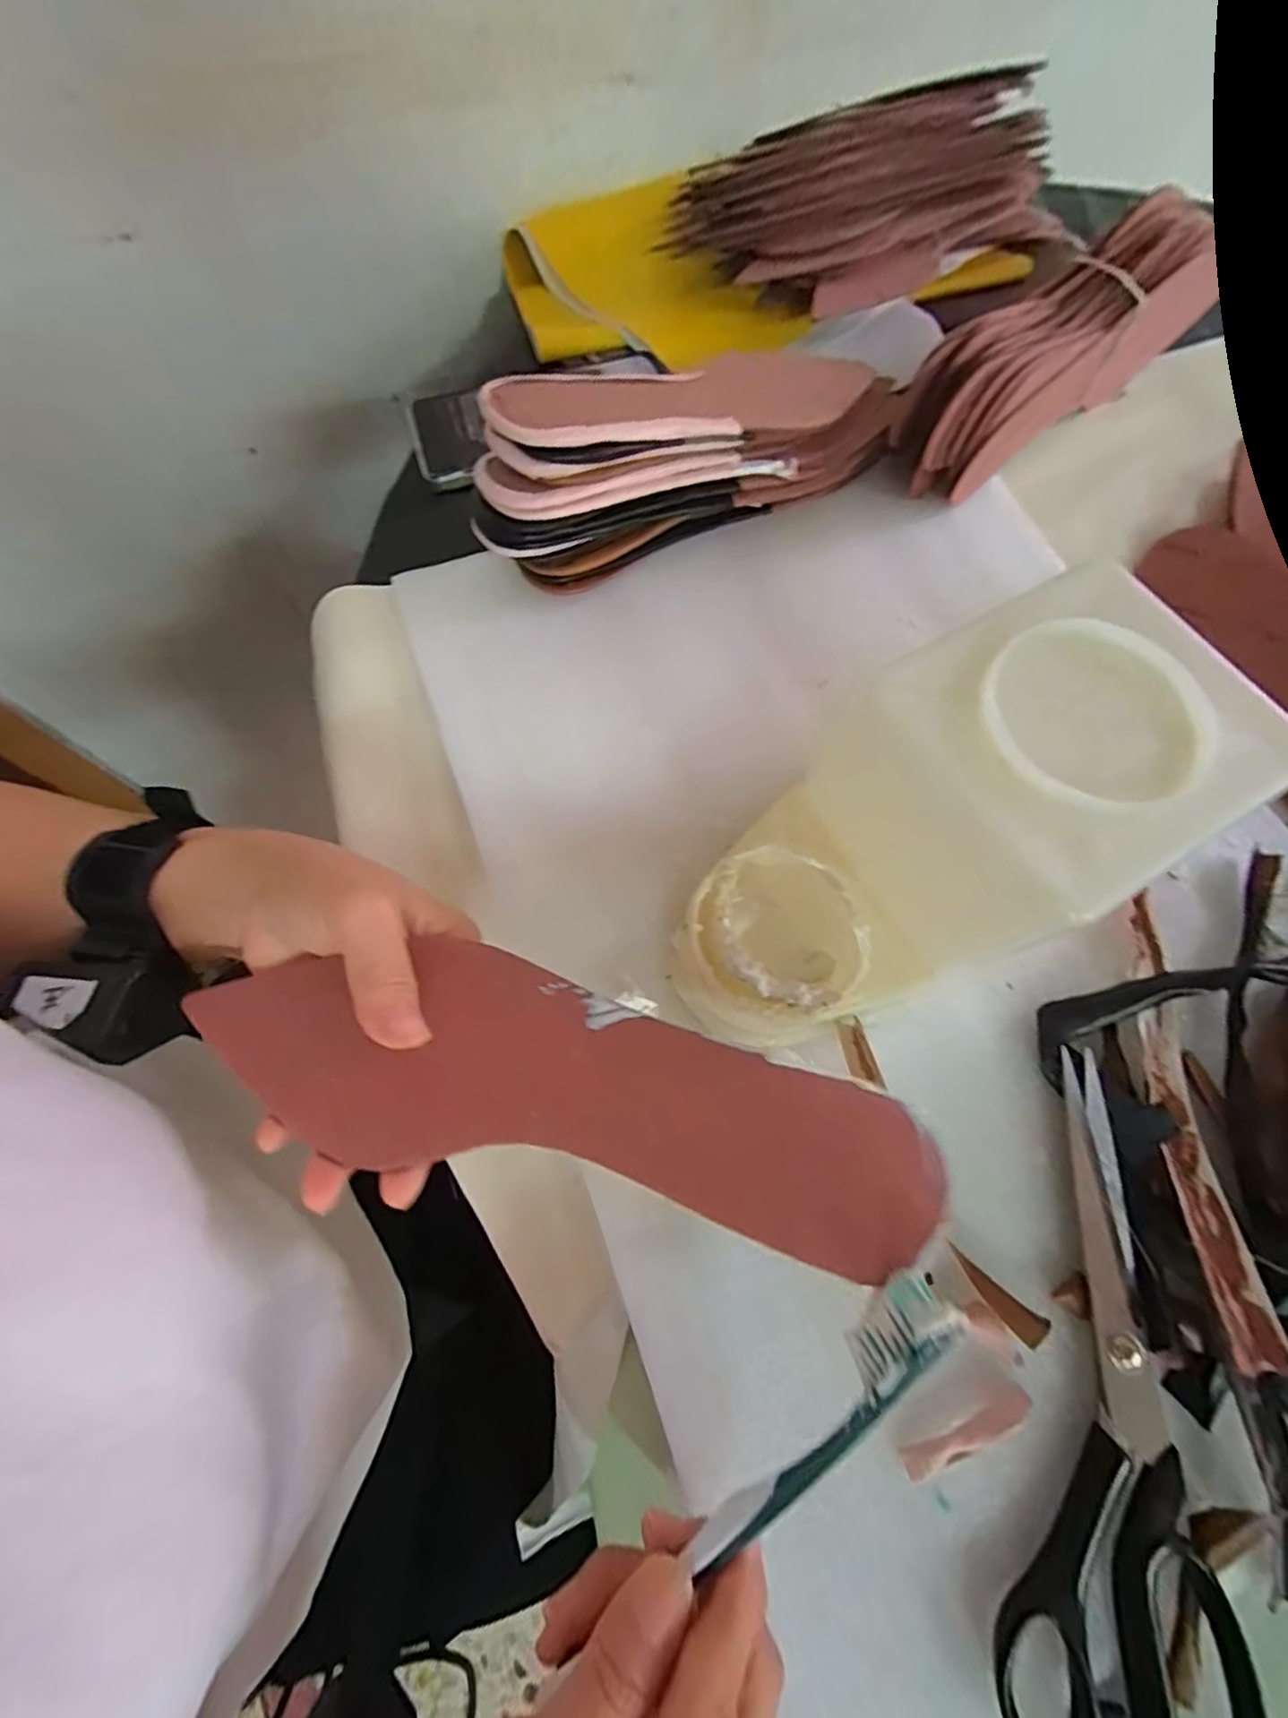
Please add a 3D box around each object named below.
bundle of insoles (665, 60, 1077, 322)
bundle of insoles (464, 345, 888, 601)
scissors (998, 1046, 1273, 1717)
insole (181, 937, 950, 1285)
[{"bbox_3d":[0.174,-0.455,0.413,0.288,0.075,0.108,-26,72,-11],"label":"bundle of insoles"},{"bbox_3d":[0.036,-0.228,0.322,0.268,0.080,0.072,-24,72,-11],"label":"bundle of insoles"},{"bbox_3d":[0.170,0.186,0.211,0.076,0.009,0.214,17,69,4],"label":"scissors"},{"bbox_3d":[-0.035,0.069,0.201,0.240,0.011,0.070,7,65,9],"label":"insole"}]

